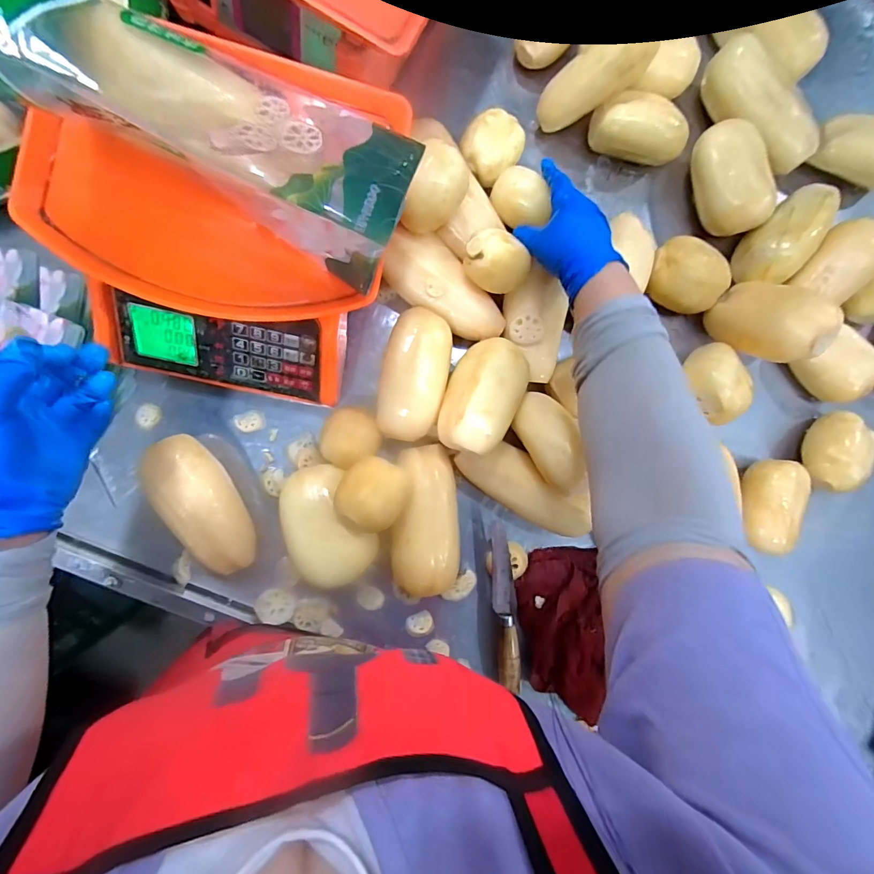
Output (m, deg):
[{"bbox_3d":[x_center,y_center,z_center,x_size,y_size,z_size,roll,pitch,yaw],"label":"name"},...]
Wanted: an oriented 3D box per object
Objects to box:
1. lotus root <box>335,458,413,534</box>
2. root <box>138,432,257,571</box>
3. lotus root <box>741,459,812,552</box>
[{"bbox_3d":[-0.064,0.056,0.412,0.065,0.048,0.066,0,90,-7],"label":"lotus root"},{"bbox_3d":[-0.241,0.073,0.428,0.068,0.054,0.149,-25,94,-8],"label":"root"},{"bbox_3d":[0.415,0.086,0.520,0.066,0.053,0.117,9,89,-9],"label":"lotus root"}]

